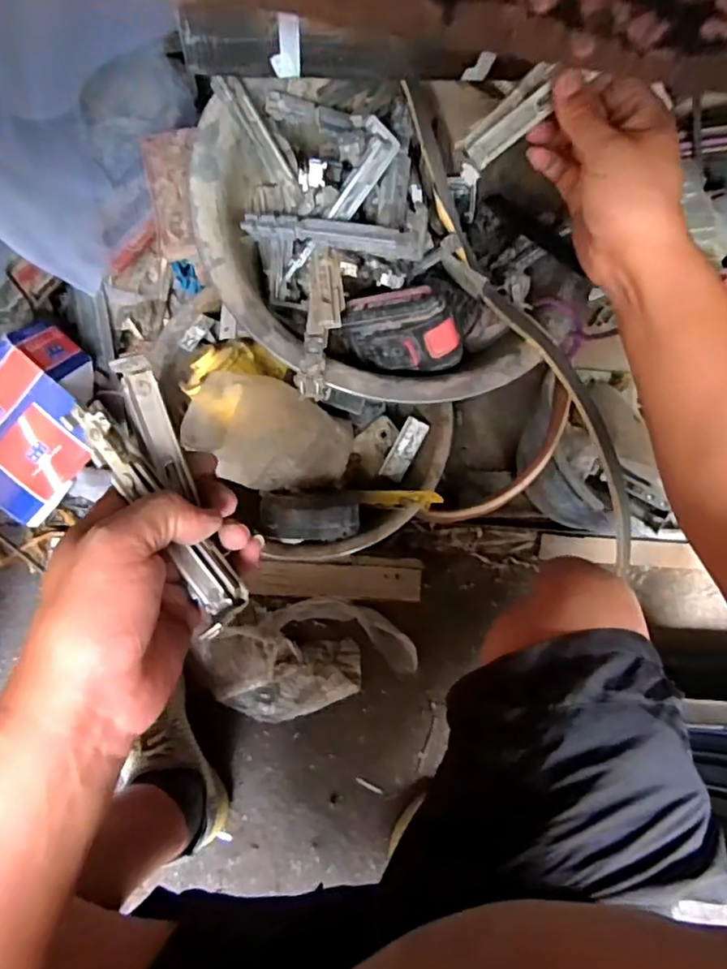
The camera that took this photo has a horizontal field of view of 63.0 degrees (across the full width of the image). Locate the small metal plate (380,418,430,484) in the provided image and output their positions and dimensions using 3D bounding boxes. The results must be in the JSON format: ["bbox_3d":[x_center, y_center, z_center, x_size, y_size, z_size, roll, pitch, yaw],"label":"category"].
[{"bbox_3d":[0.056,-0.047,0.793,0.032,0.014,0.086,28,80,-2],"label":"small metal plate"}]

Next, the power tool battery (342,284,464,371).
[{"bbox_3d":[0.037,-0.138,0.534,0.058,0.101,0.073,-45,131,-46],"label":"power tool battery"}]

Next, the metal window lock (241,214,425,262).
[{"bbox_3d":[-0.027,-0.227,0.537,0.163,0.011,0.023,11,85,6],"label":"metal window lock"}]

